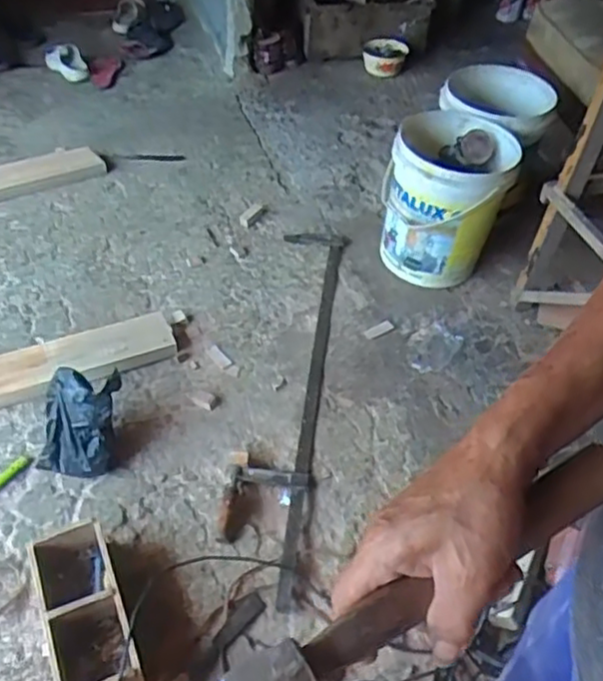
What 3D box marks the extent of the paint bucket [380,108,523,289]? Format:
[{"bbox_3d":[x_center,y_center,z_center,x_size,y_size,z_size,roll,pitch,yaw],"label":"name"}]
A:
[{"bbox_3d":[0.384,-0.382,1.901,0.318,0.349,0.347,12,47,6],"label":"paint bucket"}]

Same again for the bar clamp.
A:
[{"bbox_3d":[-0.027,0.078,1.635,0.166,0.026,1.108,8,47,3],"label":"bar clamp"}]

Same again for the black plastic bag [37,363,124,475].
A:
[{"bbox_3d":[-0.452,0.165,1.416,0.152,0.181,0.160,8,47,2],"label":"black plastic bag"}]

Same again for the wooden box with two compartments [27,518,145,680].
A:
[{"bbox_3d":[-0.369,0.457,1.176,0.128,0.110,0.300,-16,51,-19],"label":"wooden box with two compartments"}]

